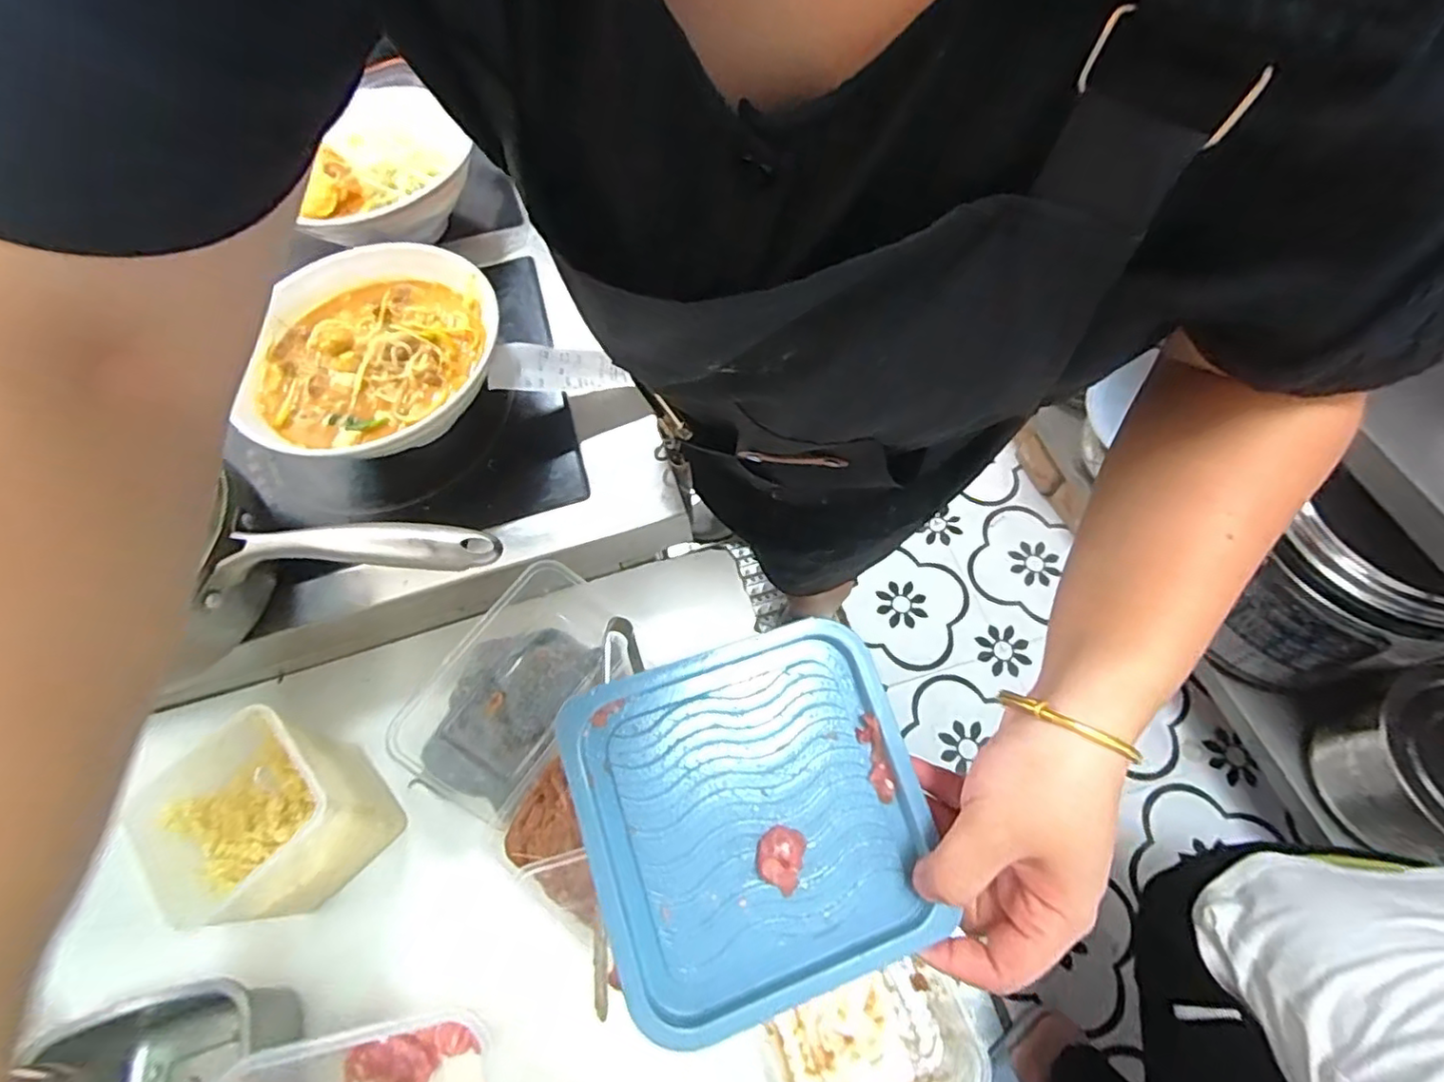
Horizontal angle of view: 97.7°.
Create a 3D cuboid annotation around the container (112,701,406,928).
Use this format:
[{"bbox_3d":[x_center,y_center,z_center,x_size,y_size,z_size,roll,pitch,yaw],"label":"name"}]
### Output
[{"bbox_3d":[-0.288,0.184,0.416,0.096,0.100,0.095,33,69,17],"label":"container"}]

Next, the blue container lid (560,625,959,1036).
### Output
[{"bbox_3d":[0.015,0.122,0.285,0.149,0.010,0.149,-15,75,-13],"label":"blue container lid"}]

